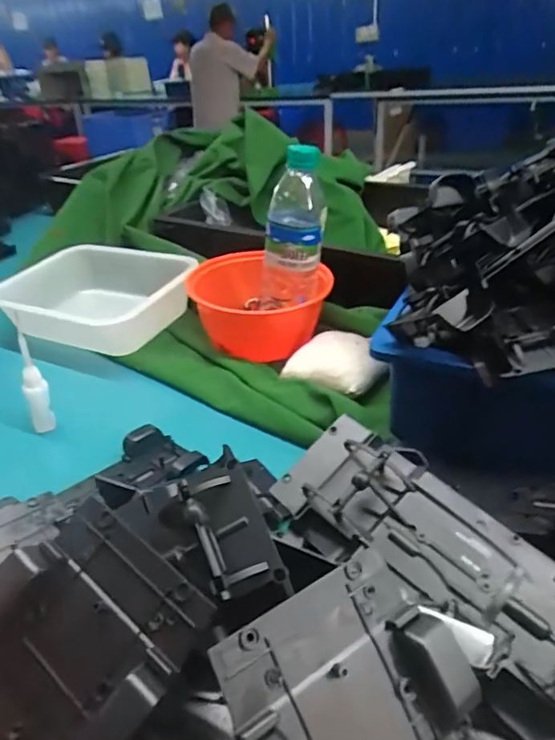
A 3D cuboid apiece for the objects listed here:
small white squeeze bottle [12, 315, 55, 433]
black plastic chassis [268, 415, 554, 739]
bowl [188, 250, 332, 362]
[{"bbox_3d":[-0.236,0.005,0.511,0.022,0.117,0.019,-13,12,-16],"label":"small white squeeze bottle"},{"bbox_3d":[0.088,0.102,0.293,0.193,0.033,0.086,32,64,32],"label":"black plastic chassis"},{"bbox_3d":[-0.020,-0.071,0.665,0.166,0.110,0.173,-2,32,1],"label":"bowl"}]

